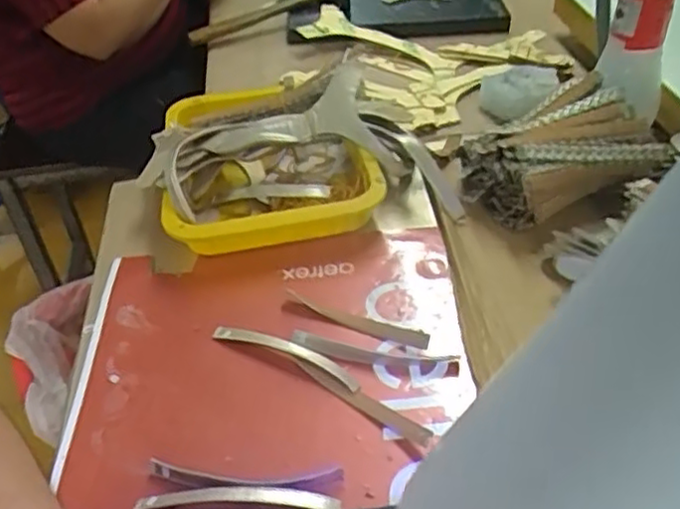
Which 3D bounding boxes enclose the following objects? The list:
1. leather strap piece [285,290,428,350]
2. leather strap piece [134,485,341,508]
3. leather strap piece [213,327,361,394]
[{"bbox_3d":[0.011,0.050,0.549,0.123,0.004,0.017,15,44,22],"label":"leather strap piece"},{"bbox_3d":[-0.063,0.149,0.431,0.123,0.006,0.014,0,40,6],"label":"leather strap piece"},{"bbox_3d":[-0.040,0.072,0.524,0.124,0.010,0.017,17,45,24],"label":"leather strap piece"}]

